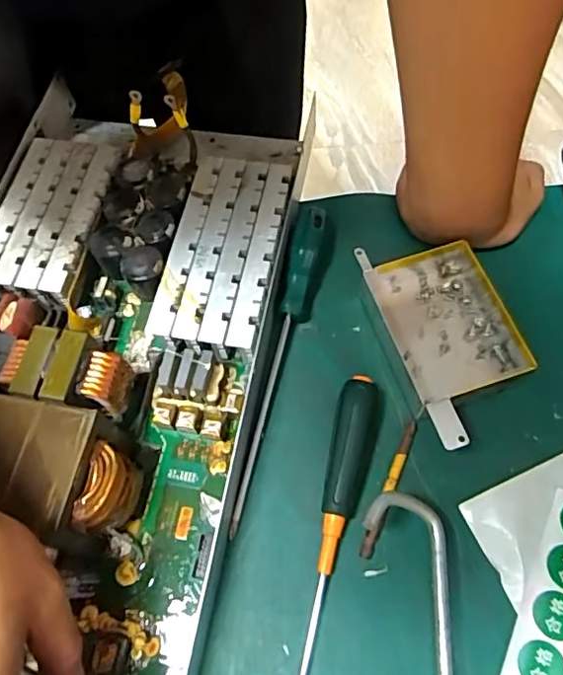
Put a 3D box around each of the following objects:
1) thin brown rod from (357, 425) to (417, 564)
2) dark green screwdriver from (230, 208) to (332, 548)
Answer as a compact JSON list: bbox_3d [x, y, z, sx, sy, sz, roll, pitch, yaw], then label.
[{"bbox_3d":[0.066,0.092,0.343,0.009,0.005,0.087,20,68,12],"label":"thin brown rod"},{"bbox_3d":[0.002,0.009,0.375,0.025,0.026,0.230,11,67,8],"label":"dark green screwdriver"}]

